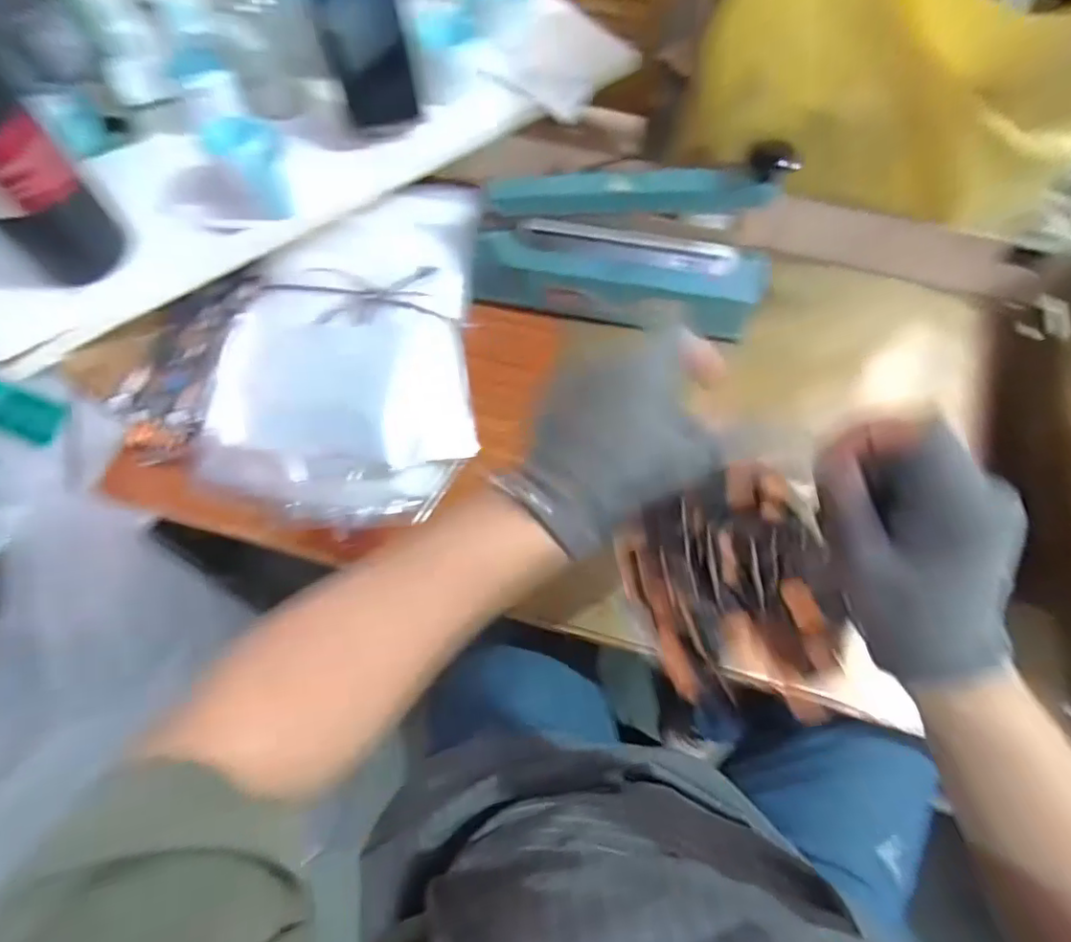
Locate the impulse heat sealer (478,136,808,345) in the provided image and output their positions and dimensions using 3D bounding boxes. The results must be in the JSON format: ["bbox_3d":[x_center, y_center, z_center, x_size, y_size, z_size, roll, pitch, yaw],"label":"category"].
[{"bbox_3d":[0.091,-0.237,0.575,0.296,0.171,0.095,13,66,4],"label":"impulse heat sealer"}]

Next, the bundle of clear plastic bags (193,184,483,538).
[{"bbox_3d":[-0.179,-0.130,0.564,0.234,0.038,0.353,2,76,-13],"label":"bundle of clear plastic bags"}]

